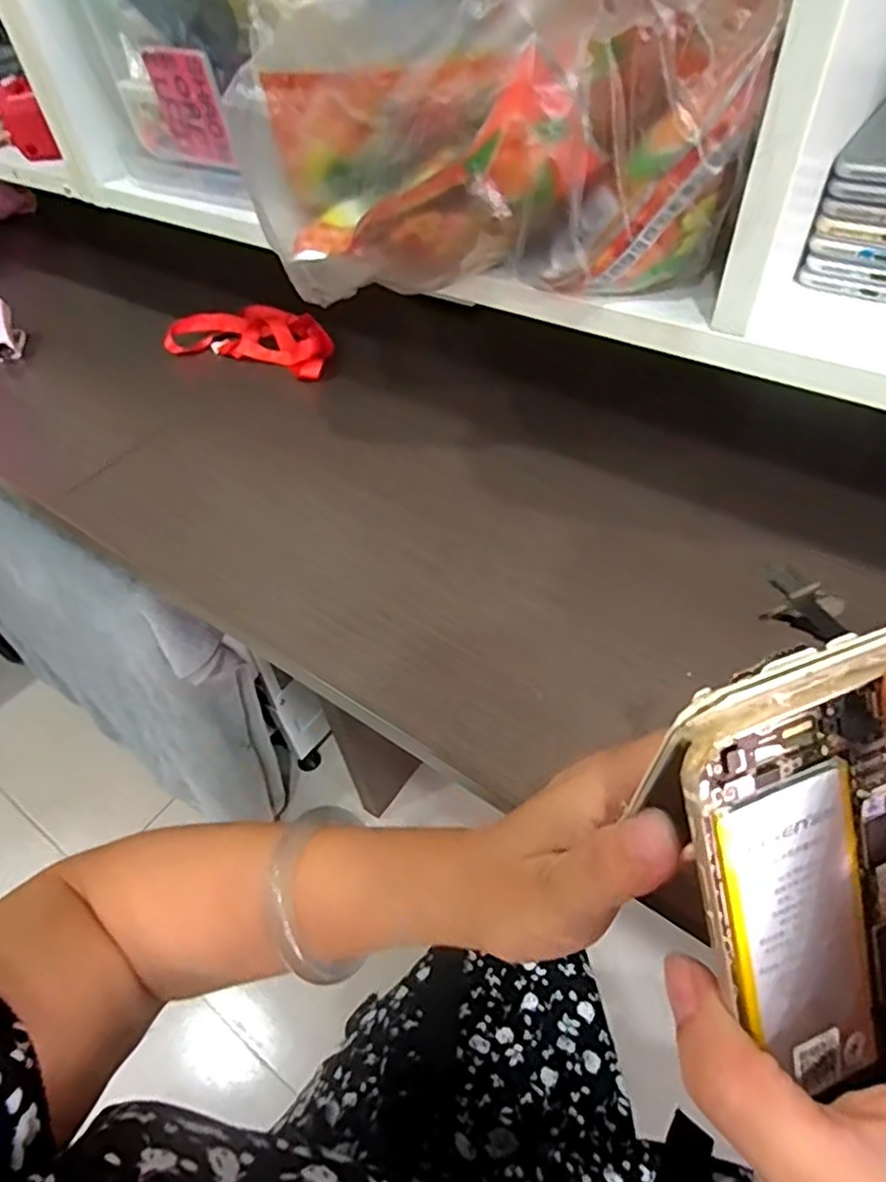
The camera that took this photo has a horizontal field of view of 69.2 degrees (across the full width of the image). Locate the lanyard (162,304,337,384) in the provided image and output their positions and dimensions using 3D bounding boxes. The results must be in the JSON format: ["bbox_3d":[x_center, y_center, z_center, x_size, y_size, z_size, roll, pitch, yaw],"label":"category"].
[{"bbox_3d":[-0.165,-0.227,0.579,0.159,0.025,0.072,20,53,20],"label":"lanyard"}]

